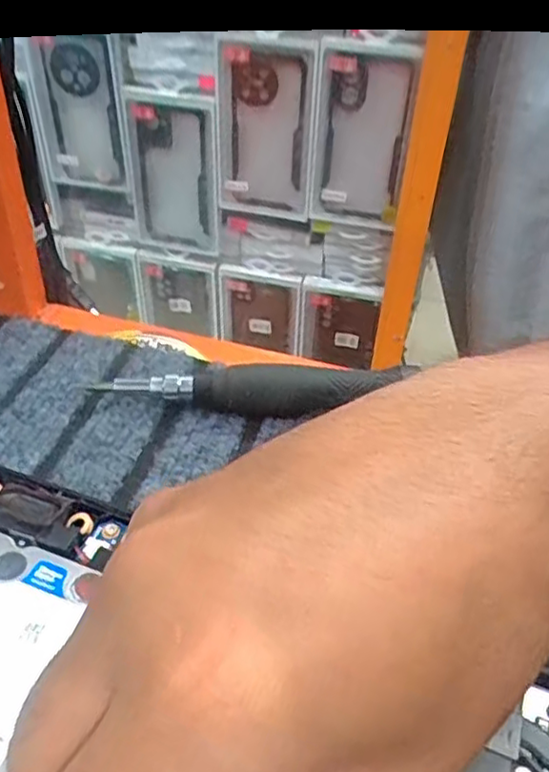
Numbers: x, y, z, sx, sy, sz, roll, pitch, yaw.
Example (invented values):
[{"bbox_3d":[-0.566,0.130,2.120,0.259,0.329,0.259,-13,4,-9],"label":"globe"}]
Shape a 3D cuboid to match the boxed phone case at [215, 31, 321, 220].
[{"bbox_3d":[-0.010,-0.271,0.717,0.110,0.186,0.018,14,43,13],"label":"boxed phone case"}]

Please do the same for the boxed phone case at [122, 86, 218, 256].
[{"bbox_3d":[-0.121,-0.244,0.782,0.114,0.190,0.014,10,42,9],"label":"boxed phone case"}]

